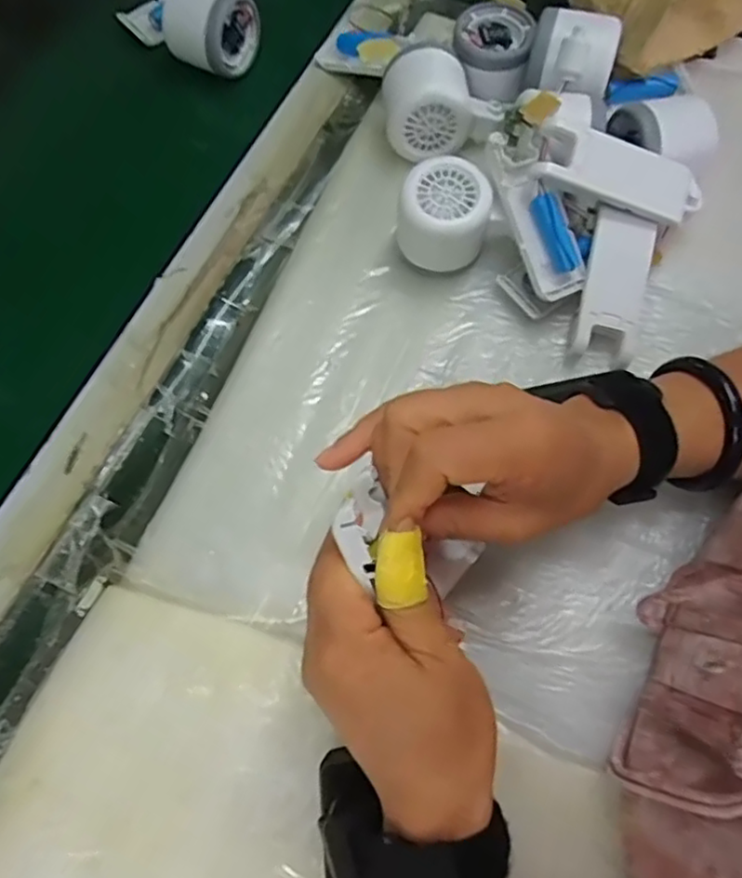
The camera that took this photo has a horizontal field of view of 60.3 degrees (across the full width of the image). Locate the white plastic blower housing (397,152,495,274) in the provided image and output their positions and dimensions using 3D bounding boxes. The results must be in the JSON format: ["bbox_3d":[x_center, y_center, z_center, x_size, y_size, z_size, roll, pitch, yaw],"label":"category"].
[{"bbox_3d":[0.047,-0.141,0.415,0.057,0.058,0.053,8,68,3],"label":"white plastic blower housing"}]

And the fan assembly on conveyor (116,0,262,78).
[{"bbox_3d":[-0.144,-0.341,0.501,0.115,0.052,0.072,29,71,10],"label":"fan assembly on conveyor"}]

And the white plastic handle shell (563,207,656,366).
[{"bbox_3d":[0.152,-0.093,0.403,0.039,0.020,0.094,14,88,5],"label":"white plastic handle shell"}]

